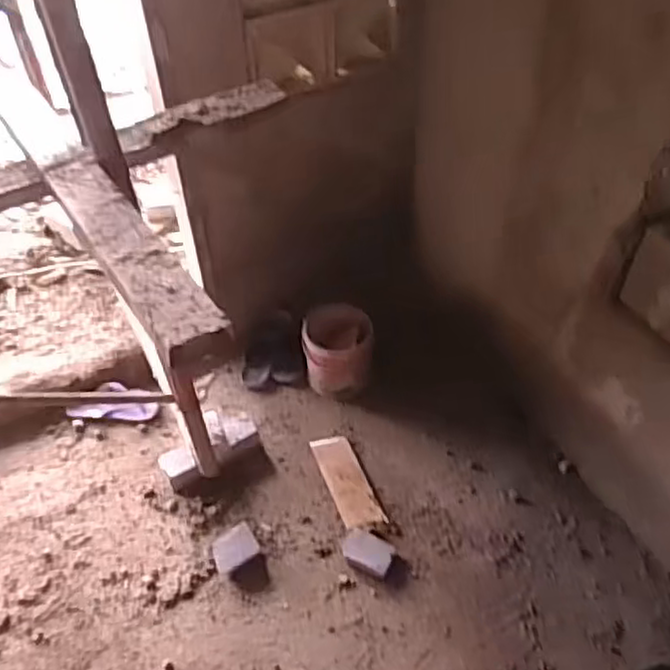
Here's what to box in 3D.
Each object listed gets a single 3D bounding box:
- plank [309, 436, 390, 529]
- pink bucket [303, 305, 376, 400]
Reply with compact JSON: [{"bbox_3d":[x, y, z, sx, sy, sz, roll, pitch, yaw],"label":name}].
[{"bbox_3d":[0.031,0.356,1.695,0.101,0.015,0.259,-17,50,-14],"label":"plank"},{"bbox_3d":[0.009,0.051,1.839,0.190,0.217,0.152,-3,48,-2],"label":"pink bucket"}]

